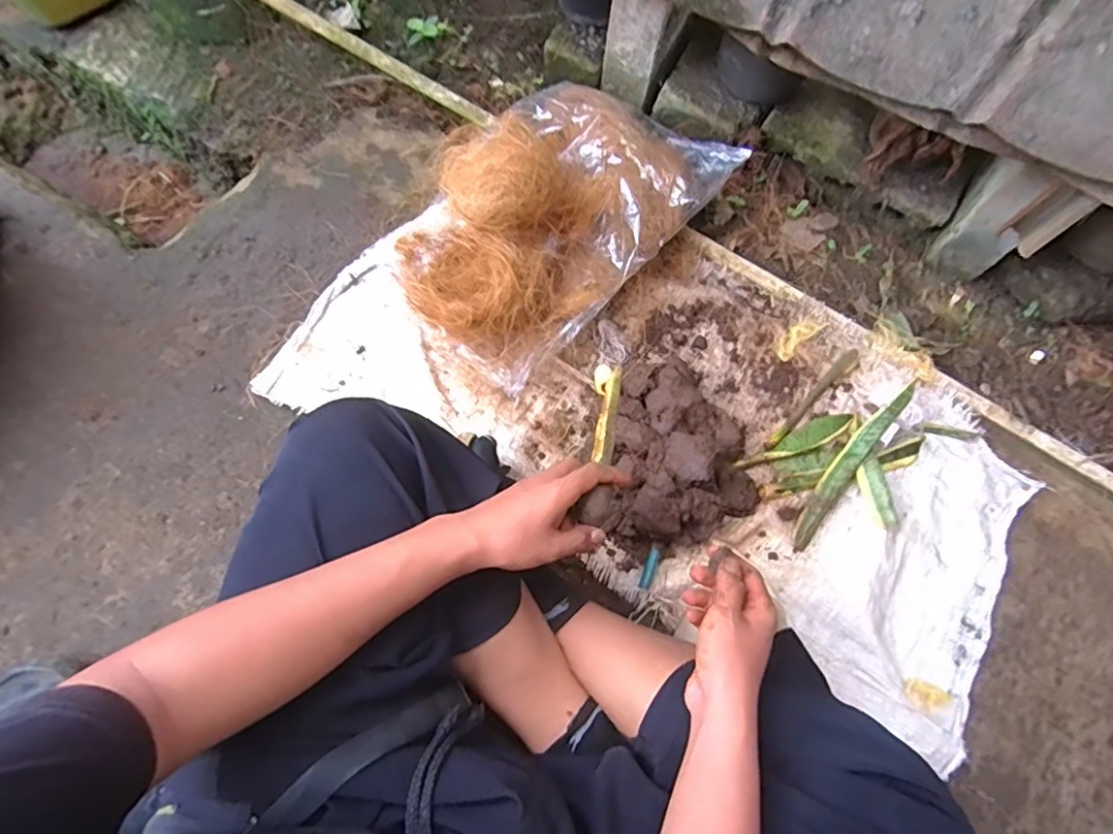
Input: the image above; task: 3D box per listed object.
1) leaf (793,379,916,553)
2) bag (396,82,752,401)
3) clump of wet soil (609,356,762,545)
[{"bbox_3d":[0.379,0.052,0.728,0.032,0.033,0.269,38,77,9],"label":"leaf"},{"bbox_3d":[0.006,-0.281,0.737,0.279,0.180,0.457,38,77,9],"label":"bag"},{"bbox_3d":[0.156,0.033,0.701,0.167,0.080,0.227,-3,74,-2],"label":"clump of wet soil"}]

